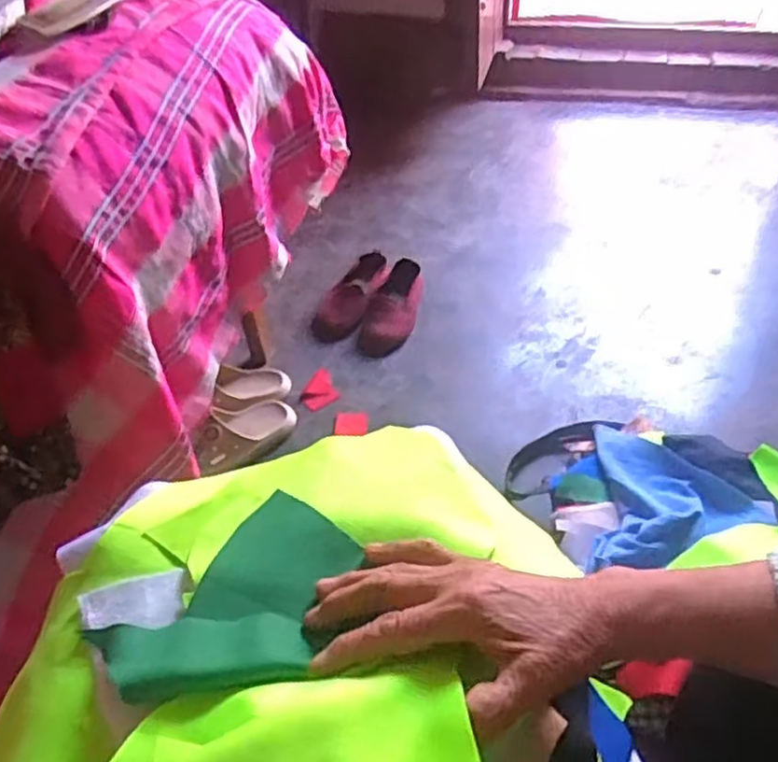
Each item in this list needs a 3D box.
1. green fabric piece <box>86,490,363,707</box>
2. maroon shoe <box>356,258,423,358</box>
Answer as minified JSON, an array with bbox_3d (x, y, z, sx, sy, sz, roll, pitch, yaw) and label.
[{"bbox_3d":[-0.082,0.123,0.406,0.143,0.015,0.099,-35,50,-30],"label":"green fabric piece"},{"bbox_3d":[0.007,-0.133,1.377,0.092,0.078,0.220,6,43,12],"label":"maroon shoe"}]

